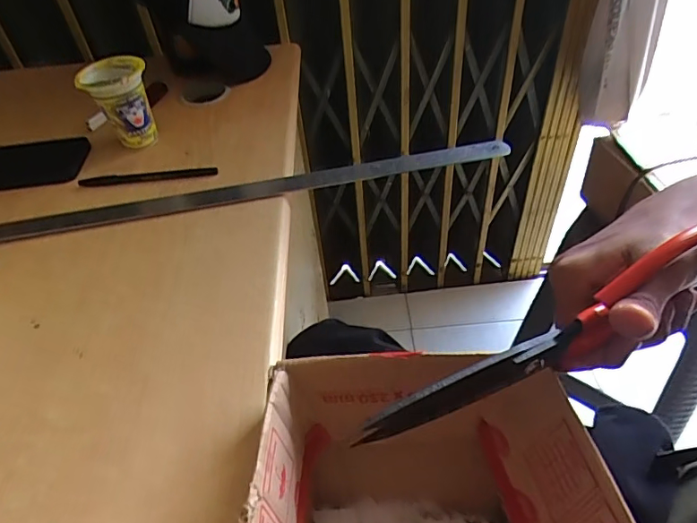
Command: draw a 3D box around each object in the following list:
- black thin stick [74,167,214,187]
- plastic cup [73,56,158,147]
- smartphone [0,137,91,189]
[{"bbox_3d":[-0.202,-0.085,0.505,0.136,0.011,0.009,-6,45,1],"label":"black thin stick"},{"bbox_3d":[-0.232,-0.161,0.520,0.059,0.082,0.059,-3,45,3],"label":"plastic cup"},{"bbox_3d":[-0.361,-0.103,0.531,0.161,0.013,0.065,-5,45,1],"label":"smartphone"}]

